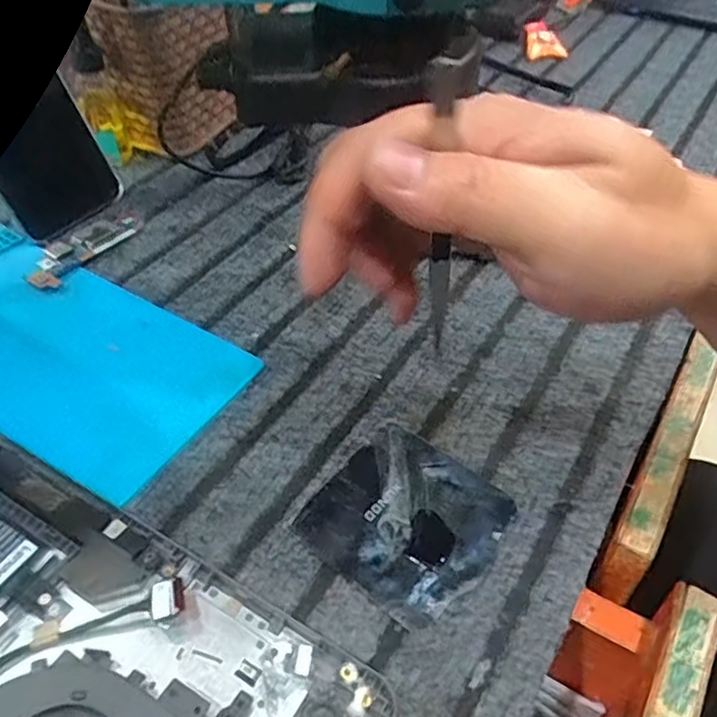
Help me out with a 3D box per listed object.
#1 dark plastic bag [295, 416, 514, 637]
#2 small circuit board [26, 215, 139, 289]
[{"bbox_3d":[0.021,0.069,0.291,0.077,0.004,0.077,32,53,26],"label":"dark plastic bag"},{"bbox_3d":[-0.173,-0.070,0.414,0.028,0.004,0.082,22,49,18],"label":"small circuit board"}]

